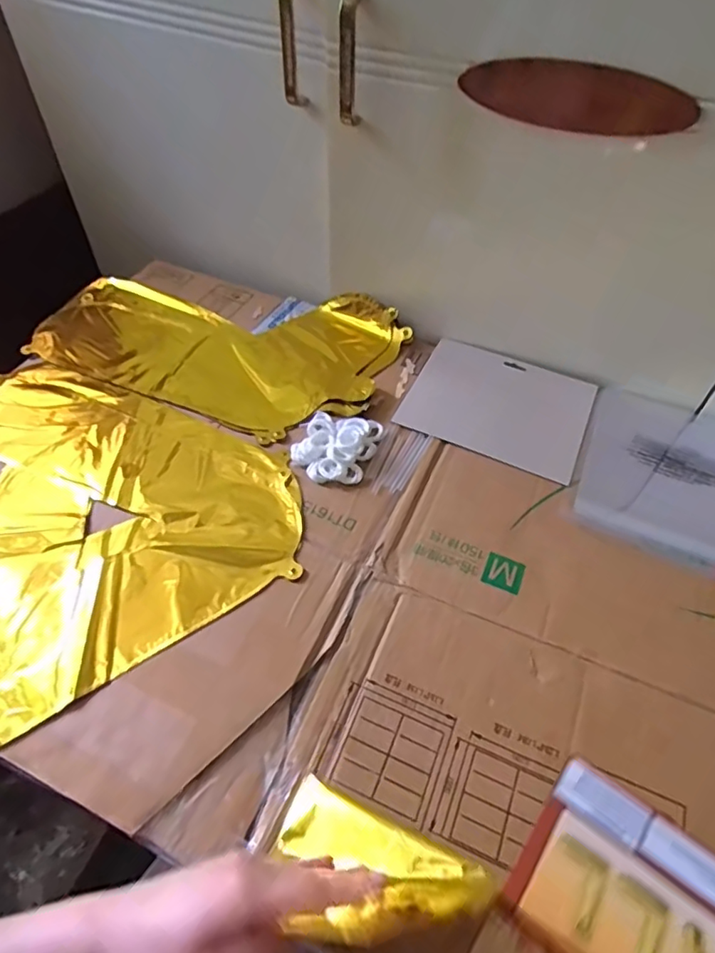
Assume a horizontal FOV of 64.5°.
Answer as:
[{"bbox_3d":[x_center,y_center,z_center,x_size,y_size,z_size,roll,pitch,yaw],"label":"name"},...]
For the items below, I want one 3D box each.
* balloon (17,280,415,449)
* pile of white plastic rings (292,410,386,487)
[{"bbox_3d":[-0.164,-0.171,0.674,0.399,0.016,0.241,20,53,13],"label":"balloon"},{"bbox_3d":[-0.021,-0.034,0.570,0.073,0.023,0.089,21,53,13],"label":"pile of white plastic rings"}]

